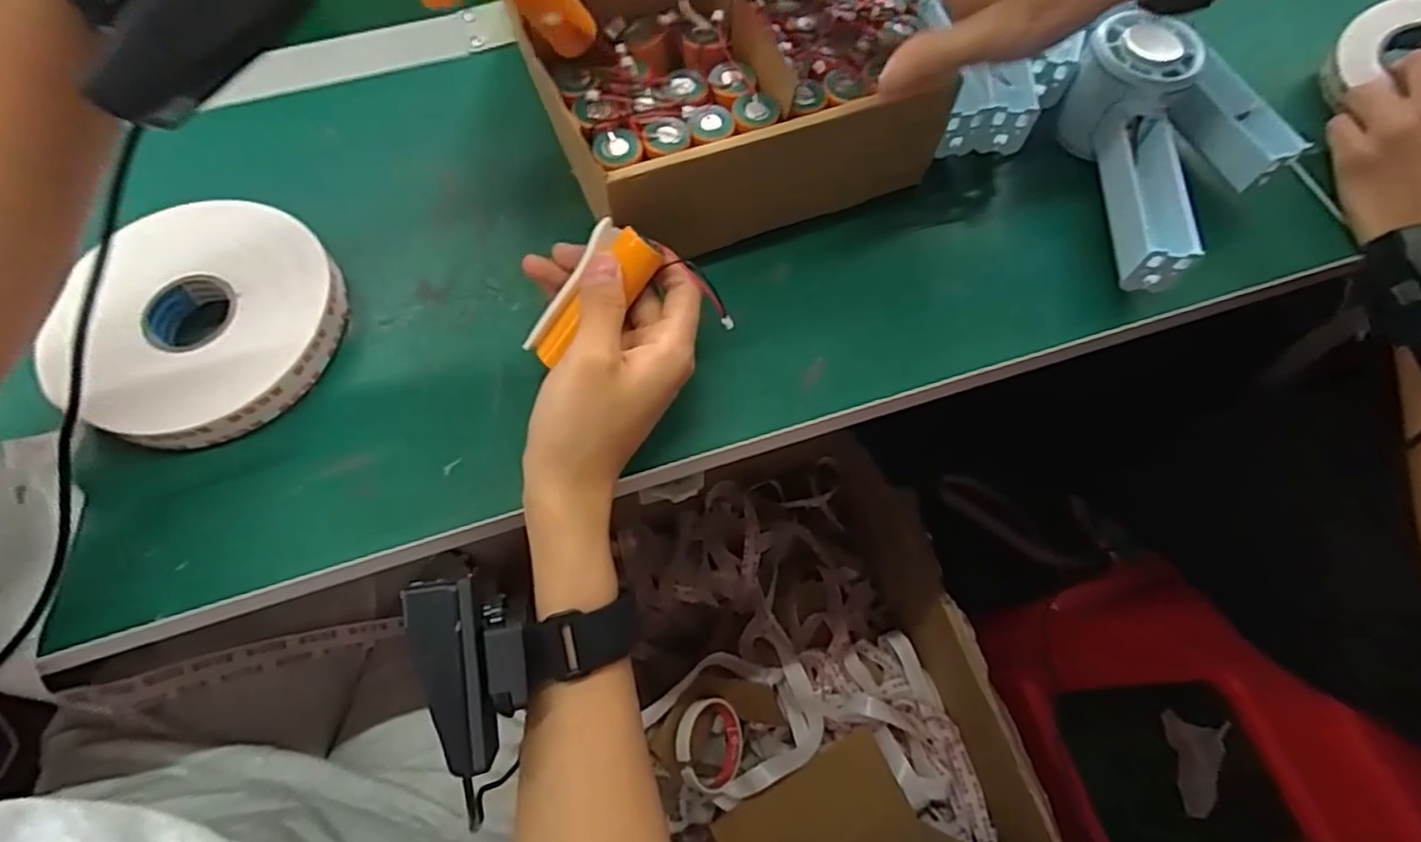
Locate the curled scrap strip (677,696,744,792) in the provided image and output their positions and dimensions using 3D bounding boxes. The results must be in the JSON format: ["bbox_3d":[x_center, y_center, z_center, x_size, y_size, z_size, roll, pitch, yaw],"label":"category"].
[{"bbox_3d":[-0.002,0.330,0.708,0.026,0.096,0.087,-6,79,43],"label":"curled scrap strip"}]

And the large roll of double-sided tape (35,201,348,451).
[{"bbox_3d":[-0.246,-0.049,0.340,0.117,0.030,0.124,0,67,-1],"label":"large roll of double-sided tape"}]

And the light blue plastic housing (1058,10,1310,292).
[{"bbox_3d":[0.256,-0.137,0.374,0.102,0.063,0.142,0,67,-1],"label":"light blue plastic housing"}]

